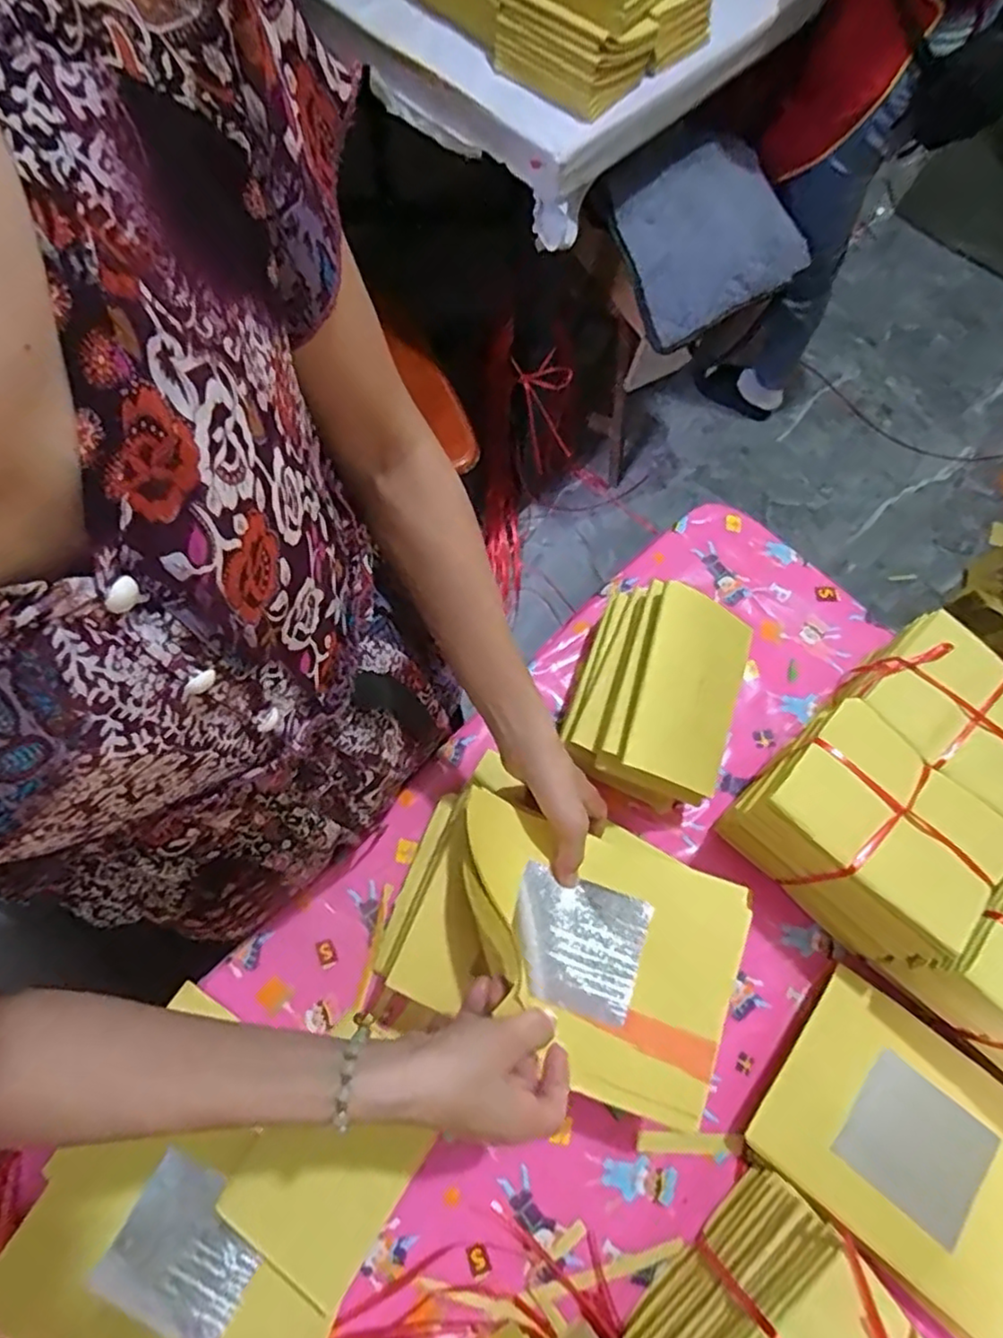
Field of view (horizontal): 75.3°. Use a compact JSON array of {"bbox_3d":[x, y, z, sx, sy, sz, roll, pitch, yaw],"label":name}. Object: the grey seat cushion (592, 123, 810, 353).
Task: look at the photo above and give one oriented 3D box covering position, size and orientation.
[{"bbox_3d":[0.329,-0.733,1.073,0.309,0.073,0.297,-32,95,-5],"label":"grey seat cushion"}]

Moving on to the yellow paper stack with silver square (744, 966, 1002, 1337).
[{"bbox_3d":[0.333,0.389,0.525,0.233,0.048,0.168,38,74,11],"label":"yellow paper stack with silver square"}]

